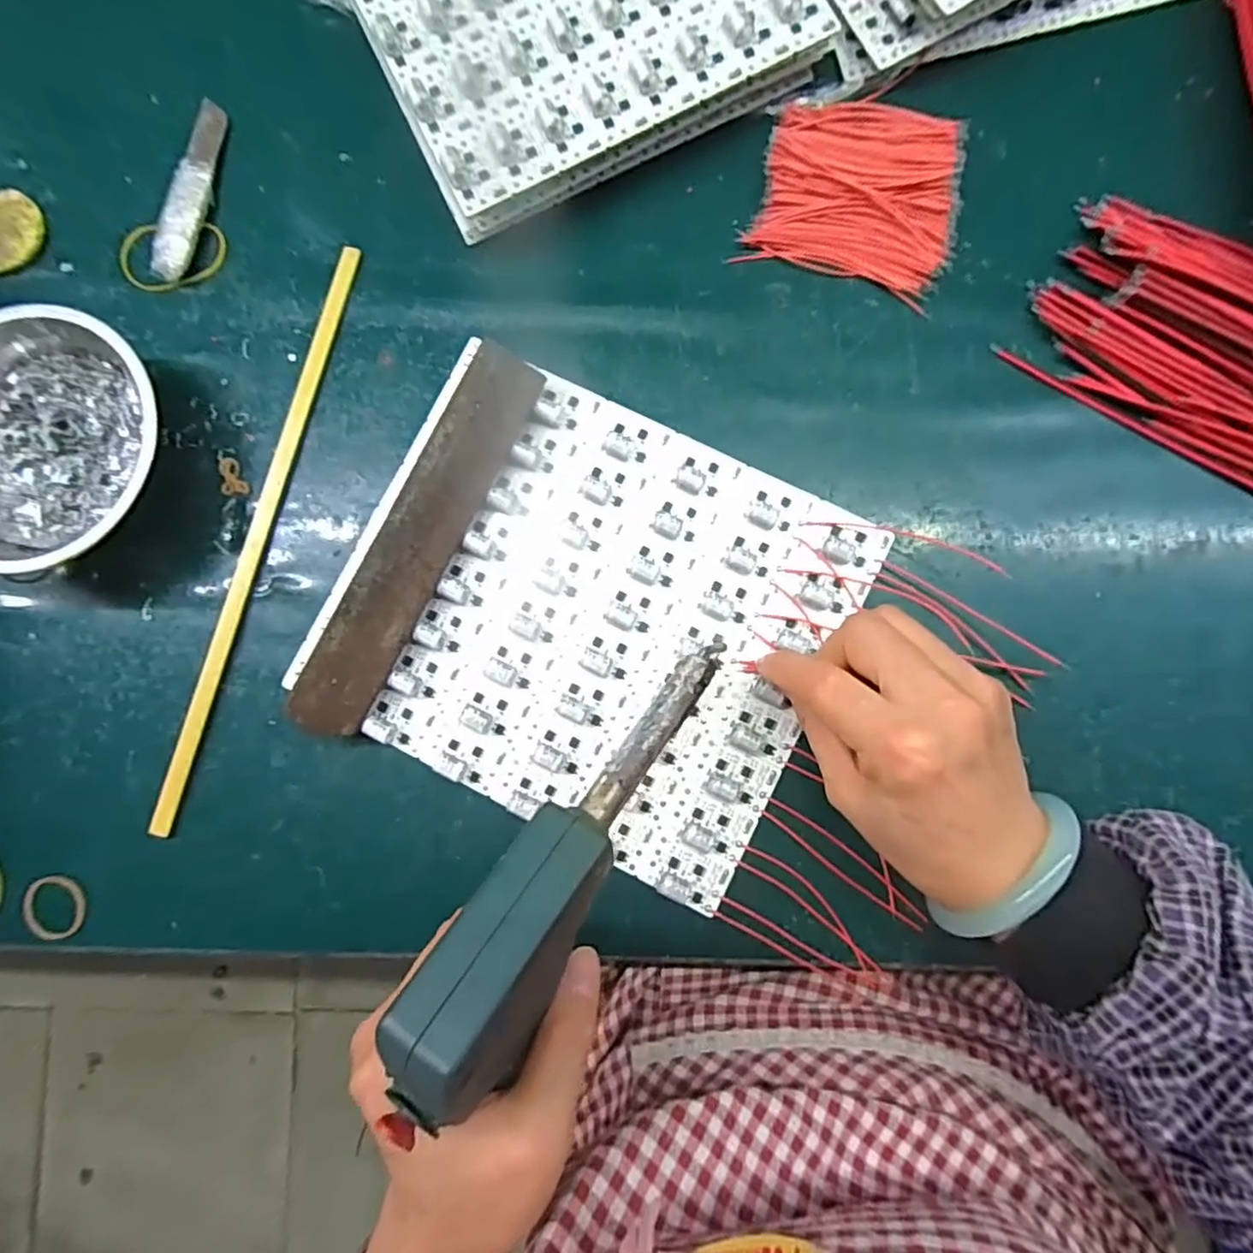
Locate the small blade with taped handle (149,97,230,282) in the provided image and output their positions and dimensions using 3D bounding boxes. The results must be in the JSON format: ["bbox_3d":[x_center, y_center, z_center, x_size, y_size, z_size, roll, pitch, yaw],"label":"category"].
[{"bbox_3d":[-0.238,-0.240,0.349,0.021,0.011,0.106,7,84,4],"label":"small blade with taped handle"}]

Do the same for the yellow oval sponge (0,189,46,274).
[{"bbox_3d":[-0.345,-0.219,0.352,0.044,0.006,0.046,-16,83,1],"label":"yellow oval sponge"}]

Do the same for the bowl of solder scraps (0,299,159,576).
[{"bbox_3d":[-0.287,-0.090,0.319,0.124,0.039,0.129,0,84,3],"label":"bowl of solder scraps"}]

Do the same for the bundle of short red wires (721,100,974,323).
[{"bbox_3d":[0.121,-0.226,0.327,0.102,0.016,0.098,19,85,5],"label":"bundle of short red wires"}]

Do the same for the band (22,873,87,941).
[{"bbox_3d":[-0.281,0.136,0.312,0.031,0.005,0.026,29,86,5],"label":"band"}]

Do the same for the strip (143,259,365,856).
[{"bbox_3d":[-0.189,-0.050,0.328,0.011,0.005,0.311,15,85,4],"label":"strip"}]

